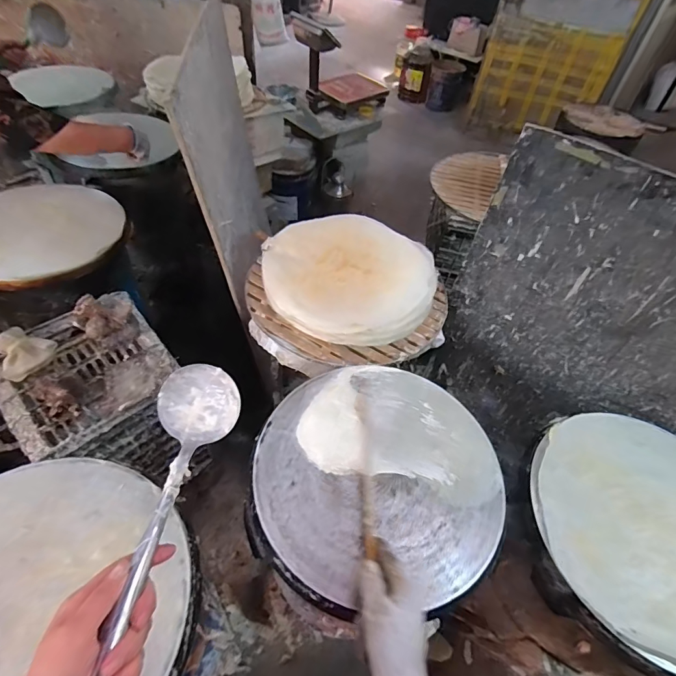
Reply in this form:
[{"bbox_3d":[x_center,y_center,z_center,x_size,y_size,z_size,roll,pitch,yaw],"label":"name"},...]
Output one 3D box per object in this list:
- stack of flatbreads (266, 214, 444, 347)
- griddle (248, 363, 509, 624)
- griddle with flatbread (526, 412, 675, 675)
[{"bbox_3d":[0.026,-0.152,0.965,0.384,0.070,0.380,-10,53,-14],"label":"stack of flatbreads"},{"bbox_3d":[0.059,0.198,0.641,0.370,0.028,0.362,-1,51,-7],"label":"griddle"},{"bbox_3d":[0.498,0.298,0.650,0.390,0.041,0.387,14,51,5],"label":"griddle with flatbread"}]

